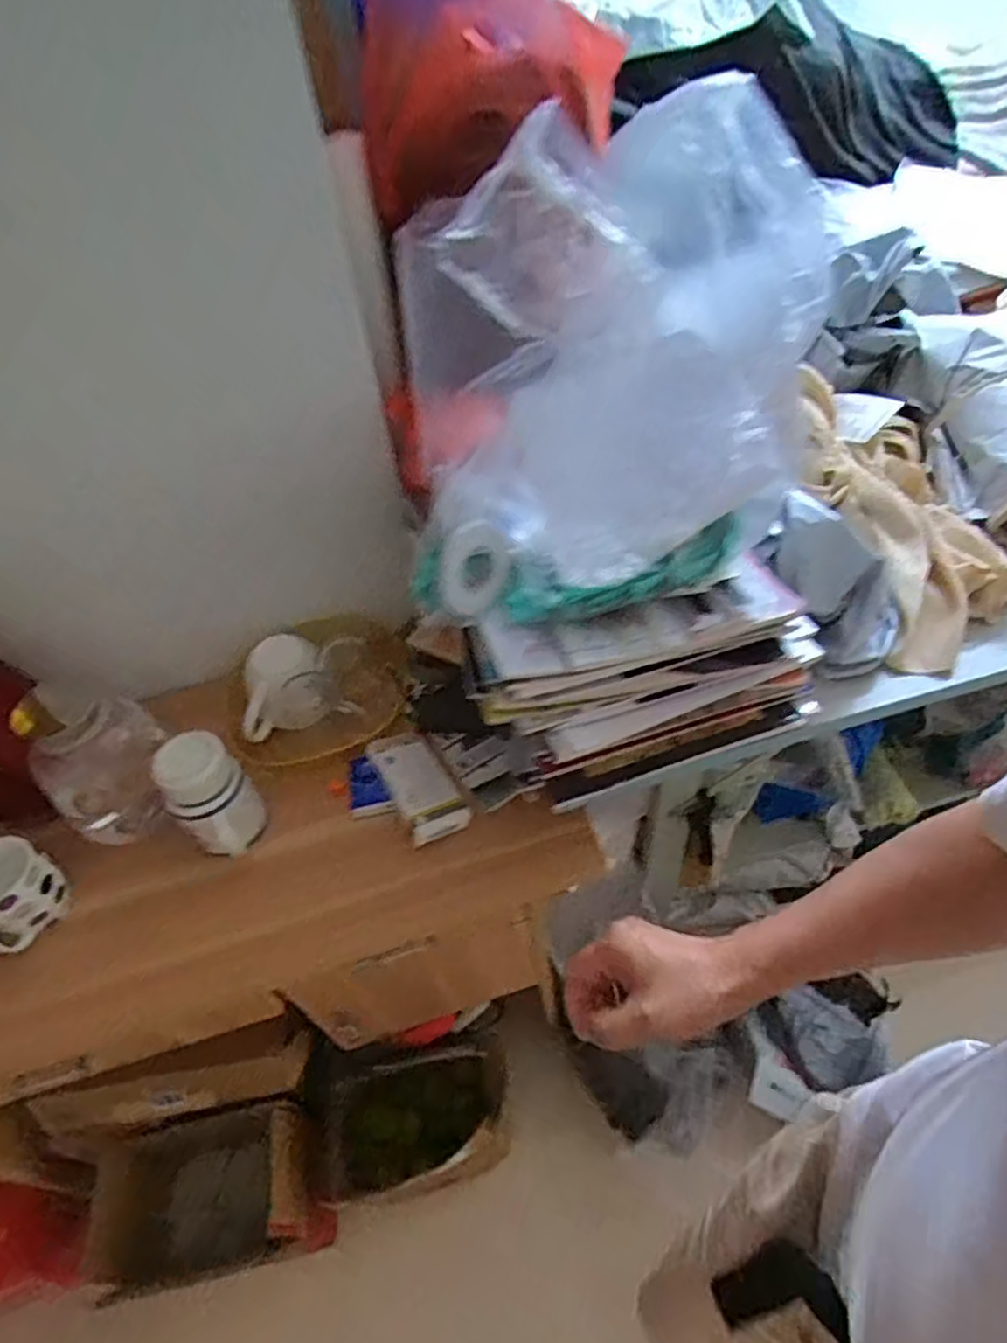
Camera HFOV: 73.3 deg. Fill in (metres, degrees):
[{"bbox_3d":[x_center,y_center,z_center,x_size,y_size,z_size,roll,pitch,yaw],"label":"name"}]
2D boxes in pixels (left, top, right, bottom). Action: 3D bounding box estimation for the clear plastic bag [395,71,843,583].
[{"bbox_3d":[0.088,-0.271,0.558,0.259,0.284,0.215,-28,51,-18],"label":"clear plastic bag"}]

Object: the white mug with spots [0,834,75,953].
[{"bbox_3d":[-0.516,0.234,0.717,0.076,0.099,0.101,17,52,20],"label":"white mug with spots"}]

